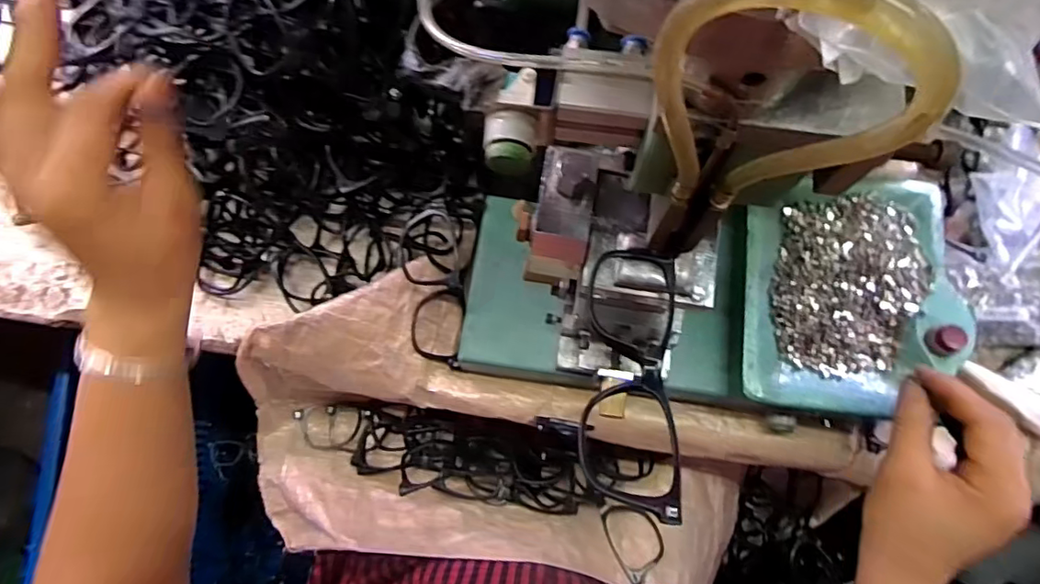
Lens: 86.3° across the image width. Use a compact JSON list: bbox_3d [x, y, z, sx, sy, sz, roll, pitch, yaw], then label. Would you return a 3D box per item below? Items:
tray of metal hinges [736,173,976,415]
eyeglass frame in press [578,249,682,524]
[{"bbox_3d":[0.249,-0.001,0.418,0.153,0.018,0.181,7,75,3],"label":"tray of metal hinges"},{"bbox_3d":[0.056,0.039,0.277,0.047,0.025,0.134,6,75,3],"label":"eyeglass frame in press"}]

